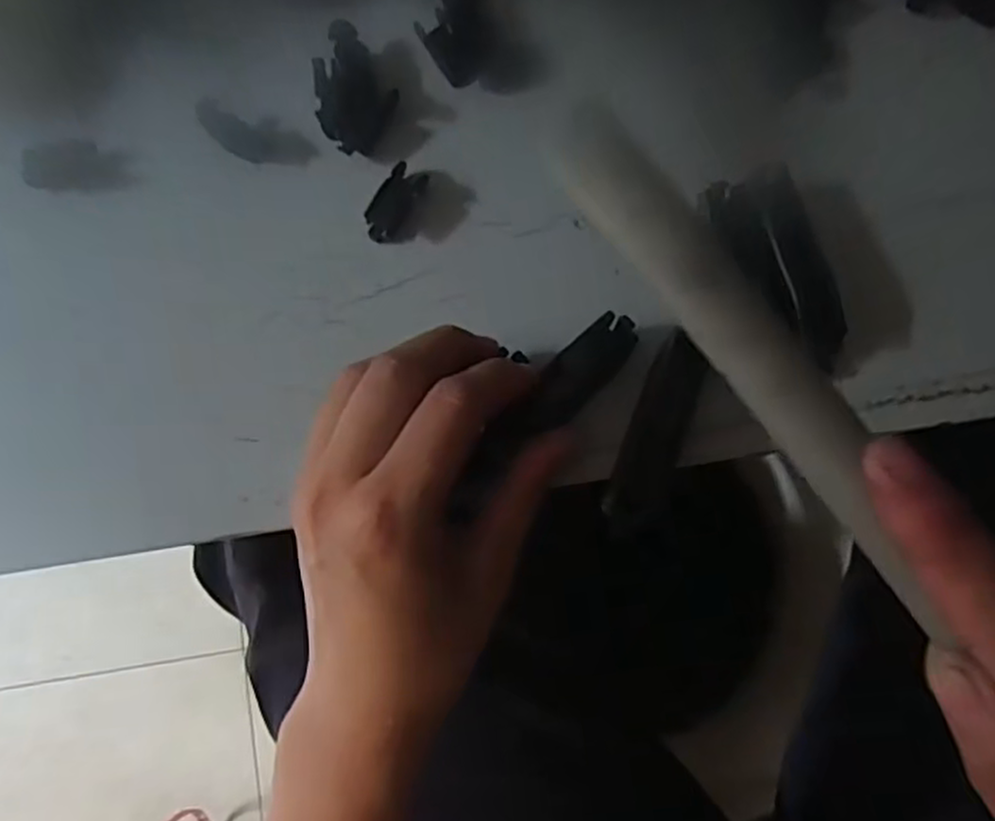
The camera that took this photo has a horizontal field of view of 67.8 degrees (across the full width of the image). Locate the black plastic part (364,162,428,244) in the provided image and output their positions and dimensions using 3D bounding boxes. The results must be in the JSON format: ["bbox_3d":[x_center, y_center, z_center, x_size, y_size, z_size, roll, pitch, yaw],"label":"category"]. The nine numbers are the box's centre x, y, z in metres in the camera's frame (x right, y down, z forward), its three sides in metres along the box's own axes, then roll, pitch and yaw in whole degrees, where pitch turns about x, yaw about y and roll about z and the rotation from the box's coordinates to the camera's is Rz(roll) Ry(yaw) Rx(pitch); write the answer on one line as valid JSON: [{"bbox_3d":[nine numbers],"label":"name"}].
[{"bbox_3d":[-0.037,-0.076,0.272,0.017,0.008,0.029,14,83,4],"label":"black plastic part"}]

